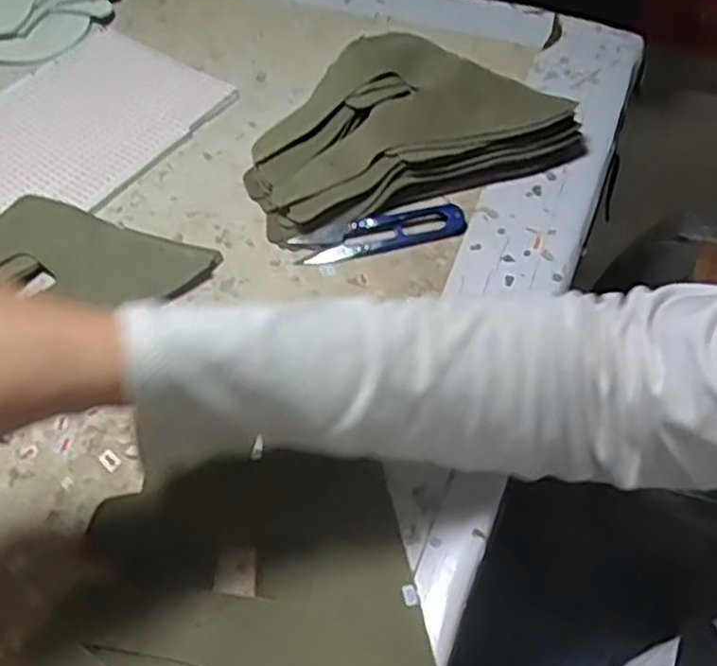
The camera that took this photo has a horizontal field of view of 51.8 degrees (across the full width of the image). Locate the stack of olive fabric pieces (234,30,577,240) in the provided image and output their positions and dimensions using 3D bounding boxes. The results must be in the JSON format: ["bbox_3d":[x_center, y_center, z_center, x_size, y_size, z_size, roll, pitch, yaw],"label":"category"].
[{"bbox_3d":[0.025,-0.138,0.482,0.205,0.045,0.124,-16,56,-9],"label":"stack of olive fabric pieces"}]

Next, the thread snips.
[{"bbox_3d":[0.013,-0.061,0.449,0.103,0.010,0.024,-12,56,-6],"label":"thread snips"}]

